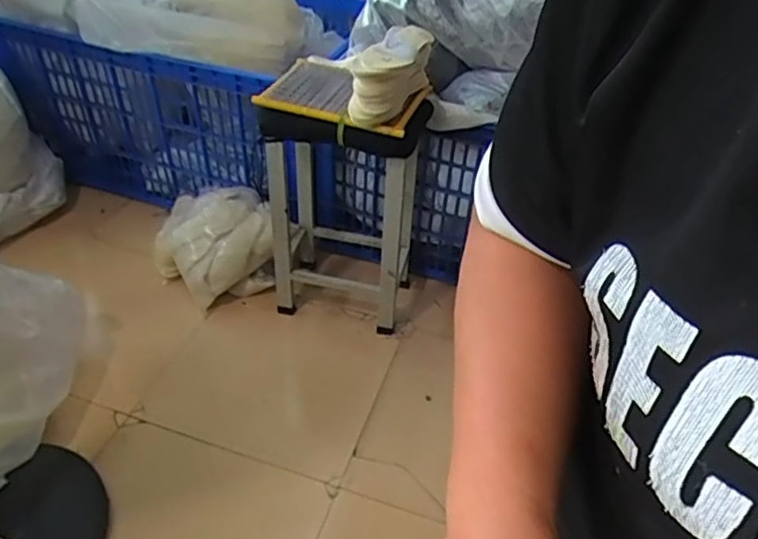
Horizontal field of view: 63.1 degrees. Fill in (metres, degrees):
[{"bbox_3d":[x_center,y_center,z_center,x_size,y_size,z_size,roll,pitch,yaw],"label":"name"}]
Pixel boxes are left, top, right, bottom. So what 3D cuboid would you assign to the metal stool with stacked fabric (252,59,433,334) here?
[{"bbox_3d":[-0.098,-0.177,1.557,0.387,0.612,0.311,7,40,4],"label":"metal stool with stacked fabric"}]

